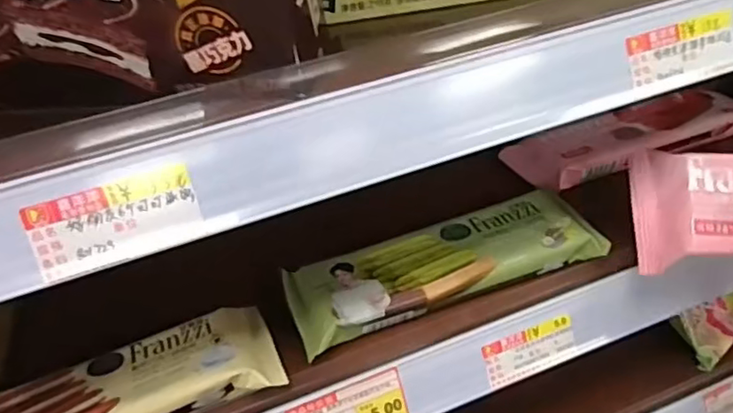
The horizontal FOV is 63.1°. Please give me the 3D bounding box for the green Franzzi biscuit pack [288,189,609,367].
[{"bbox_3d":[0.049,0.041,0.394,0.197,0.032,0.066,-17,37,-12],"label":"green Franzzi biscuit pack"}]

